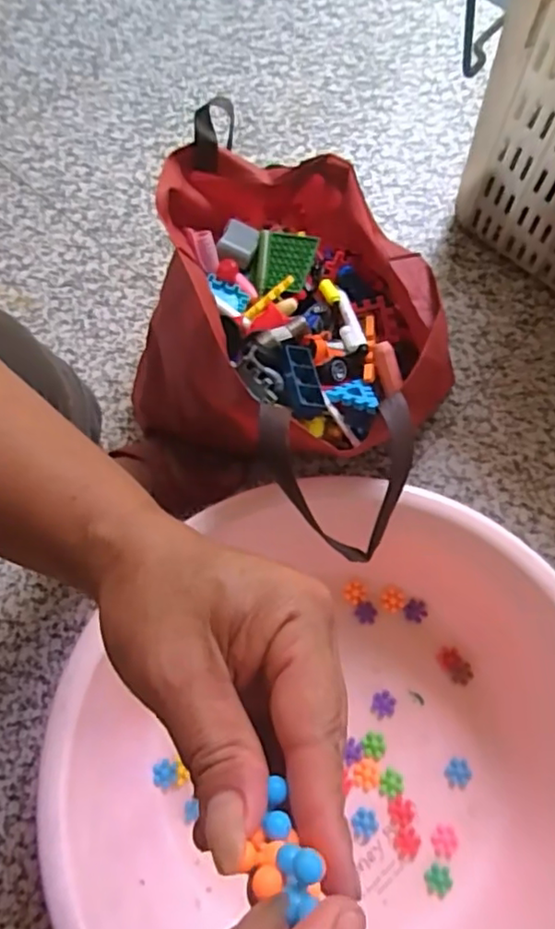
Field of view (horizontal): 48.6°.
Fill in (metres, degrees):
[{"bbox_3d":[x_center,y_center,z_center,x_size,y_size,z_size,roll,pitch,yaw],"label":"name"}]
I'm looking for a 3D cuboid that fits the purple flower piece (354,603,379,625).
[{"bbox_3d":[0.101,0.170,0.700,0.023,0.005,0.026,-33,73,-11],"label":"purple flower piece"}]

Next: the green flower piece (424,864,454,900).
[{"bbox_3d":[0.159,0.411,0.607,0.028,0.007,0.025,-34,74,-12],"label":"green flower piece"}]

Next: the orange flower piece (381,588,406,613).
[{"bbox_3d":[0.131,0.154,0.698,0.025,0.004,0.027,0,89,8],"label":"orange flower piece"}]

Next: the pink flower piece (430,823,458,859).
[{"bbox_3d":[0.168,0.379,0.618,0.026,0.008,0.027,0,70,0],"label":"pink flower piece"}]

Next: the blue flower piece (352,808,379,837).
[{"bbox_3d":[0.090,0.364,0.624,0.026,0.005,0.025,0,70,0],"label":"blue flower piece"}]

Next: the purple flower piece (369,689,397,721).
[{"bbox_3d":[0.113,0.259,0.661,0.027,0.016,0.028,0,70,0],"label":"purple flower piece"}]

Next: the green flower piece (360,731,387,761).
[{"bbox_3d":[0.102,0.300,0.652,0.025,0.004,0.027,0,70,0],"label":"green flower piece"}]

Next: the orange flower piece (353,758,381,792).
[{"bbox_3d":[0.093,0.325,0.639,0.027,0.006,0.026,-37,74,-12],"label":"orange flower piece"}]

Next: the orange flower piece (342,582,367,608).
[{"bbox_3d":[0.089,0.147,0.701,0.026,0.004,0.026,0,86,-2],"label":"orange flower piece"}]

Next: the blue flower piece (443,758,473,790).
[{"bbox_3d":[0.188,0.323,0.641,0.026,0.005,0.029,43,76,14],"label":"blue flower piece"}]

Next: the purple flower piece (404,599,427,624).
[{"bbox_3d":[0.156,0.166,0.692,0.025,0.004,0.026,-1,87,16],"label":"purple flower piece"}]

